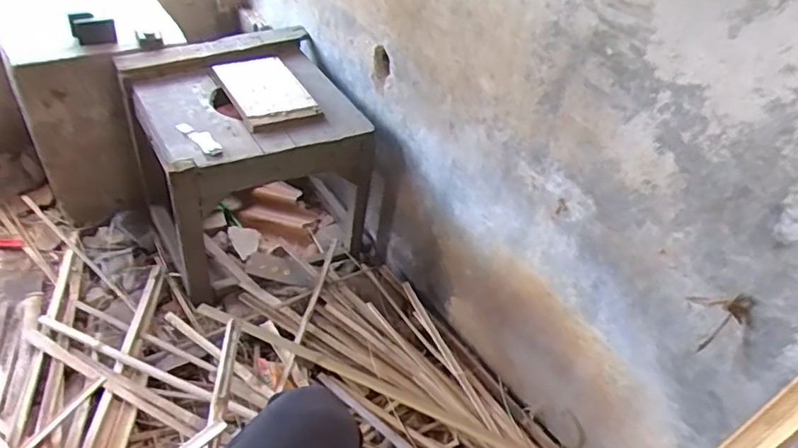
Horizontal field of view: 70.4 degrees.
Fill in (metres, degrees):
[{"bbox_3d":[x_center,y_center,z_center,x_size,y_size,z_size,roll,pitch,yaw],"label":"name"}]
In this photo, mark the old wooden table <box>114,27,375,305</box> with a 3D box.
[{"bbox_3d":[-0.330,-0.134,1.290,0.441,0.435,0.381,-20,47,-26],"label":"old wooden table"}]

